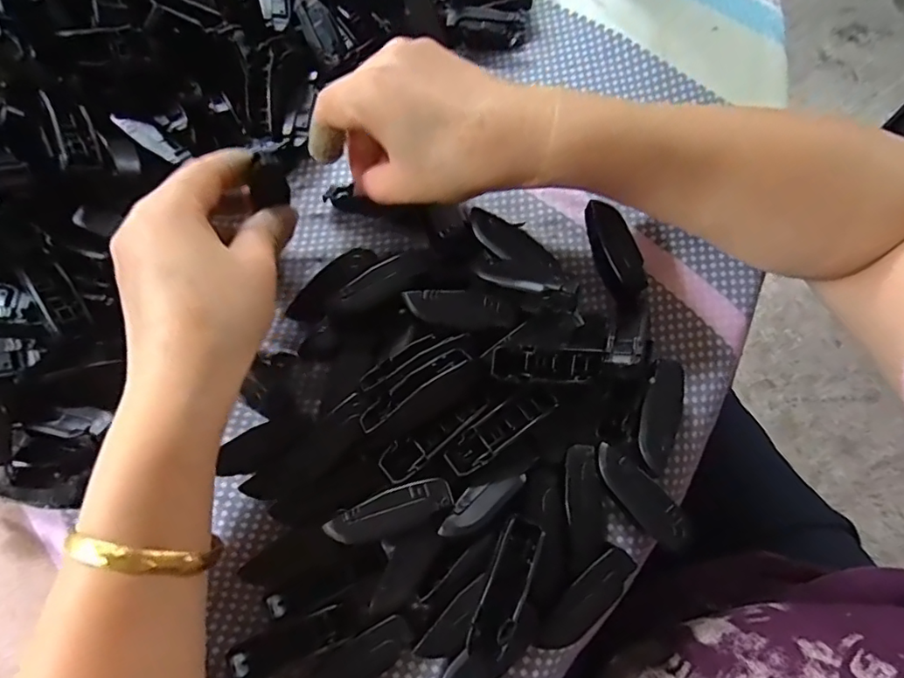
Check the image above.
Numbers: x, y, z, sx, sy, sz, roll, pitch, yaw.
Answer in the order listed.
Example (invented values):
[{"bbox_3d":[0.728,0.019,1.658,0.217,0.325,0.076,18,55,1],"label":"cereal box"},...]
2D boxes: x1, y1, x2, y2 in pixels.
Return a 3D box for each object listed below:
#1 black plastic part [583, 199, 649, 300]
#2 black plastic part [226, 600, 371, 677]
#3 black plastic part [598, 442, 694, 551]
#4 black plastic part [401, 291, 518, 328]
[{"bbox_3d":[0.086,-0.049,0.284,0.019,0.017,0.058,-16,73,-3],"label":"black plastic part"},{"bbox_3d":[-0.067,0.131,0.232,0.062,0.005,0.017,-23,73,-5],"label":"black plastic part"},{"bbox_3d":[0.086,0.070,0.240,0.017,0.004,0.053,-37,75,-9],"label":"black plastic part"},{"bbox_3d":[0.004,-0.014,0.252,0.051,0.004,0.016,1,73,3],"label":"black plastic part"}]

